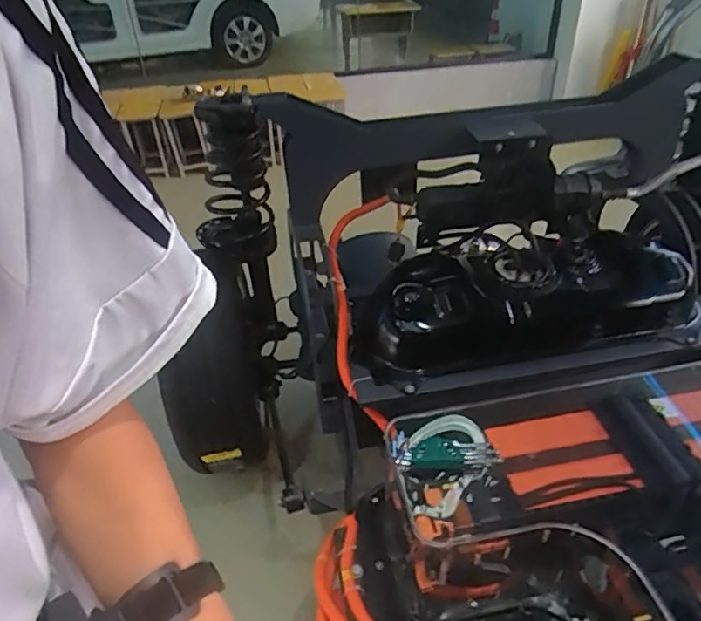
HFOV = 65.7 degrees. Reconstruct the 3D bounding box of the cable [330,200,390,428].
[{"bbox_3d":[0.023,-0.023,1.252,0.139,0.137,0.560,-1,57,1],"label":"cable"}]

